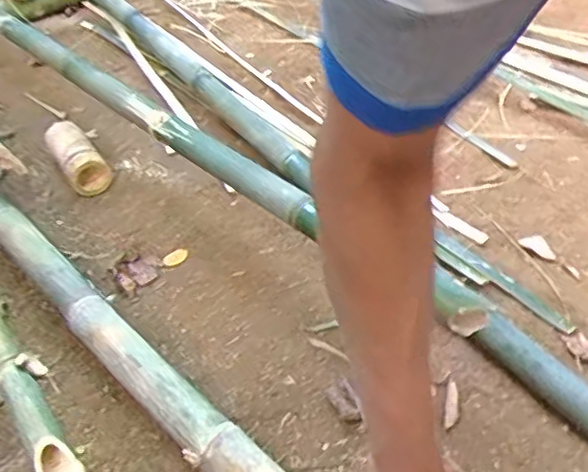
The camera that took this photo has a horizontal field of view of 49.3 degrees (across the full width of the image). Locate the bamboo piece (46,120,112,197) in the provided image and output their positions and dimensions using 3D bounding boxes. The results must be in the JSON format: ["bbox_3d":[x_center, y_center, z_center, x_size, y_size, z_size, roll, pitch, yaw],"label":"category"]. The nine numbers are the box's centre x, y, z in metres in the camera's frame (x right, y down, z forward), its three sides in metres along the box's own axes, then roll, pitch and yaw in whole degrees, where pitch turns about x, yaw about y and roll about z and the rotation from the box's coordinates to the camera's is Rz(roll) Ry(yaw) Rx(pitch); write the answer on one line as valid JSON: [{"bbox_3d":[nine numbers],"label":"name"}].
[{"bbox_3d":[-0.592,-0.230,1.724,0.104,0.094,0.370,-23,41,-21],"label":"bamboo piece"}]

